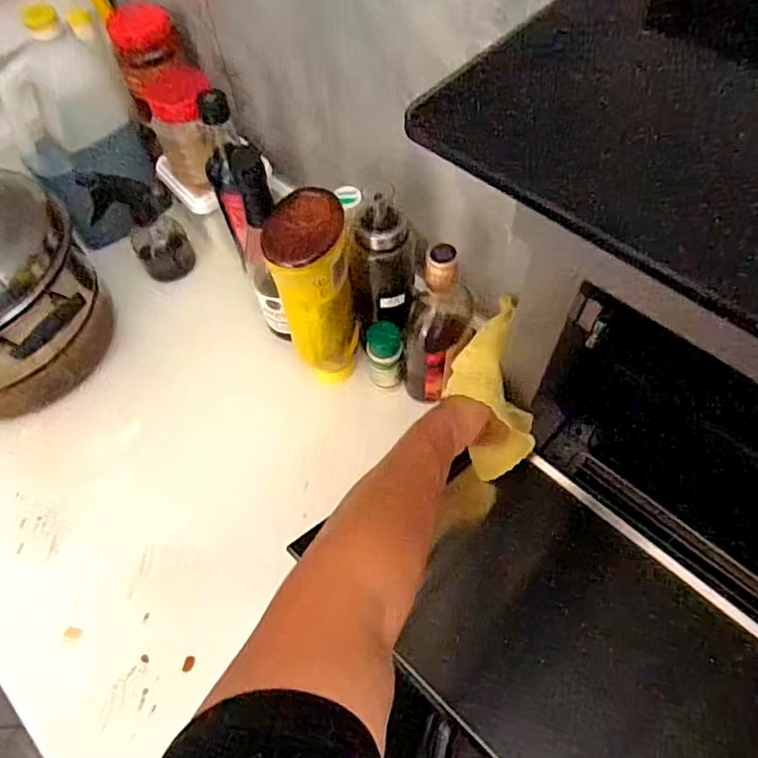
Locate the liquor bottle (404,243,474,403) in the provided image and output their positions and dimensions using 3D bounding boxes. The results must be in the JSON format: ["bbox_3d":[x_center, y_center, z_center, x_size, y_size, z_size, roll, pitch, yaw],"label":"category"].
[{"bbox_3d":[0.059,-0.047,0.560,0.063,0.192,0.060,8,62,7],"label":"liquor bottle"}]

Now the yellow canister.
[{"bbox_3d":[-0.058,-0.074,0.567,0.077,0.228,0.080,-9,61,-3],"label":"yellow canister"}]

